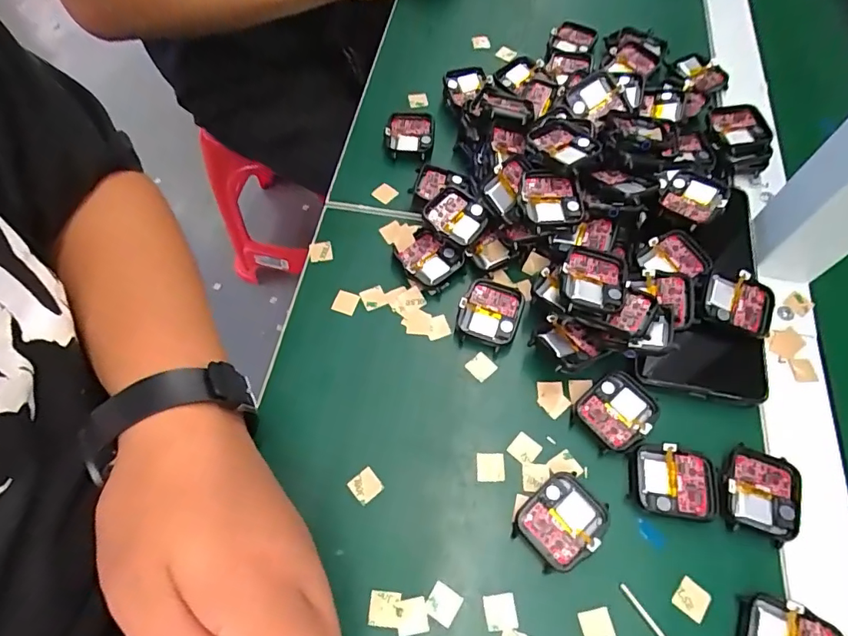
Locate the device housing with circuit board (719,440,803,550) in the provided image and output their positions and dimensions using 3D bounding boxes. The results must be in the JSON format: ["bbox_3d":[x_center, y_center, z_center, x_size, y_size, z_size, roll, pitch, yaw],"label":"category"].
[{"bbox_3d":[0.182,0.095,0.270,0.040,0.007,0.045,18,64,11],"label":"device housing with circuit board"}]

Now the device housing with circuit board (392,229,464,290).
[{"bbox_3d":[0.002,-0.040,0.342,0.042,0.013,0.035,31,68,17],"label":"device housing with circuit board"}]

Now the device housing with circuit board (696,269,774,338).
[{"bbox_3d":[0.193,-0.010,0.307,0.046,0.007,0.036,21,73,4],"label":"device housing with circuit board"}]

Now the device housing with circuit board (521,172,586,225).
[{"bbox_3d":[0.081,-0.076,0.319,0.037,0.007,0.038,0,73,6],"label":"device housing with circuit board"}]

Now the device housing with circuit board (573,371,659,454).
[{"bbox_3d":[0.113,0.054,0.292,0.042,0.008,0.038,-36,67,-16],"label":"device housing with circuit board"}]

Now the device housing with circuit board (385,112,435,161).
[{"bbox_3d":[-0.011,-0.145,0.394,0.037,0.011,0.049,8,63,6],"label":"device housing with circuit board"}]

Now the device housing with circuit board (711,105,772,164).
[{"bbox_3d":[0.234,-0.136,0.376,0.036,0.022,0.048,3,63,3],"label":"device housing with circuit board"}]

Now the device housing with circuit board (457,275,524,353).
[{"bbox_3d":[0.043,-0.003,0.324,0.038,0.012,0.044,17,64,10],"label":"device housing with circuit board"}]

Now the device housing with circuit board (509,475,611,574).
[{"bbox_3d":[0.074,0.108,0.266,0.045,0.010,0.037,-38,67,-16],"label":"device housing with circuit board"}]

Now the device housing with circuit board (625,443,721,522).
[{"bbox_3d":[0.137,0.090,0.273,0.047,0.006,0.036,9,63,7],"label":"device housing with circuit board"}]

